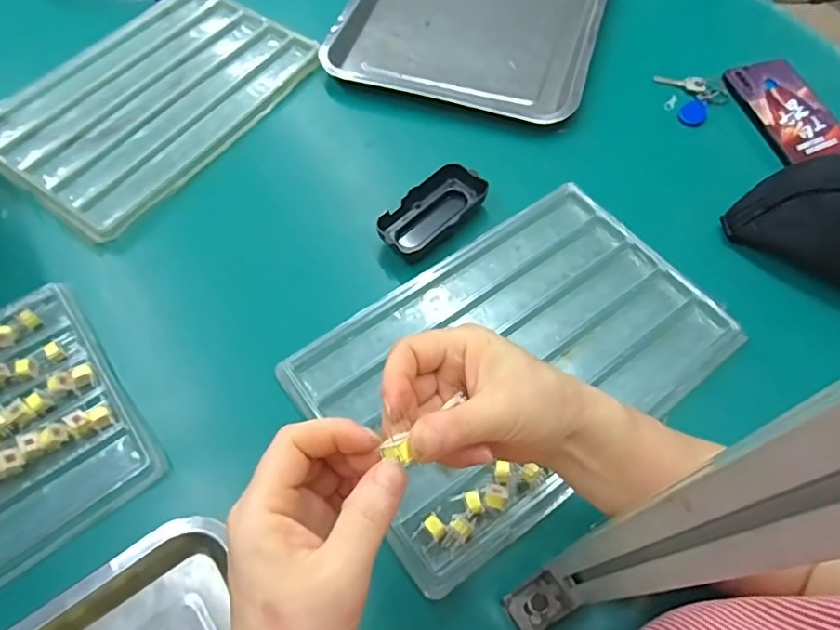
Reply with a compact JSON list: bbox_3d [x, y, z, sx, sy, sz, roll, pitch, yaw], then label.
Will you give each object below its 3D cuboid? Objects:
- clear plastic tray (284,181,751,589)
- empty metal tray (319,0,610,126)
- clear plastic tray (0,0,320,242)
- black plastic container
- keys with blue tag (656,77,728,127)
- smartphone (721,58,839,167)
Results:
[{"bbox_3d":[0.076,0.031,0.464,0.321,0.030,0.218,-33,67,-17],"label":"clear plastic tray"},{"bbox_3d":[0.077,-0.391,0.694,0.299,0.035,0.381,18,63,9],"label":"empty metal tray"},{"bbox_3d":[-0.291,-0.241,0.602,0.228,0.028,0.319,33,66,16],"label":"clear plastic tray"},{"bbox_3d":[0.012,-0.094,0.532,0.110,0.033,0.053,-40,69,-19],"label":"black plastic container"},{"bbox_3d":[0.288,-0.240,0.612,0.066,0.014,0.073,-39,69,-19],"label":"keys with blue tag"},{"bbox_3d":[0.382,-0.214,0.586,0.074,0.009,0.140,-15,63,-1],"label":"smartphone"}]

